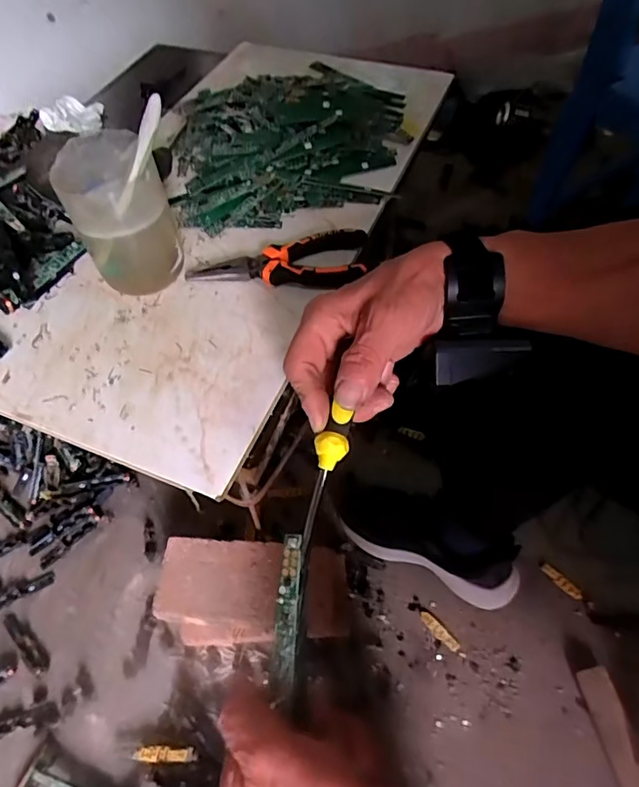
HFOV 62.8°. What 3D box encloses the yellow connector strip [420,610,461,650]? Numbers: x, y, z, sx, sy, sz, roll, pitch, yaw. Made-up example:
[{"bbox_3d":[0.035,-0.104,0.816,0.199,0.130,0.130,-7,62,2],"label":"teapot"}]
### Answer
[{"bbox_3d":[0.164,0.326,0.717,0.017,0.005,0.064,-36,60,-20],"label":"yellow connector strip"}]

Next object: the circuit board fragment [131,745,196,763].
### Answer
[{"bbox_3d":[-0.191,0.443,0.644,0.073,0.007,0.017,-1,55,3],"label":"circuit board fragment"}]

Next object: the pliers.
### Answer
[{"bbox_3d":[-0.037,-0.121,0.474,0.158,0.023,0.060,-3,55,1],"label":"pliers"}]

